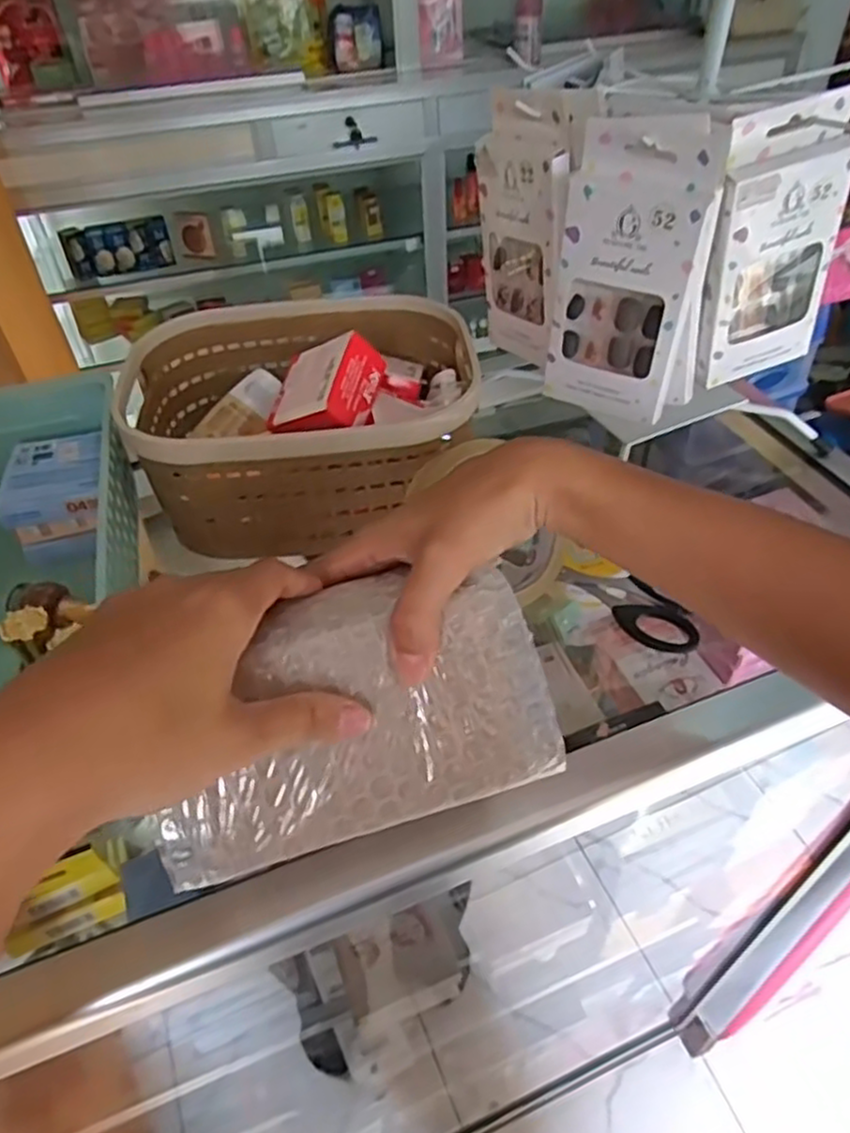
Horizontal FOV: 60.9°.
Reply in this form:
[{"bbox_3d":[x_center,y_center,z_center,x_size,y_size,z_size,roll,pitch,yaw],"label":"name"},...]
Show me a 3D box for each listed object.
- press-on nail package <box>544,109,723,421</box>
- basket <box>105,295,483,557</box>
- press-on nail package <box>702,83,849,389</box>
[{"bbox_3d":[0.105,-0.150,0.377,0.070,0.144,0.020,22,43,22],"label":"press-on nail package"},{"bbox_3d":[-0.078,-0.104,0.478,0.194,0.098,0.167,-13,45,-10],"label":"basket"},{"bbox_3d":[0.189,-0.169,0.390,0.071,0.143,0.014,-19,44,-5],"label":"press-on nail package"}]

